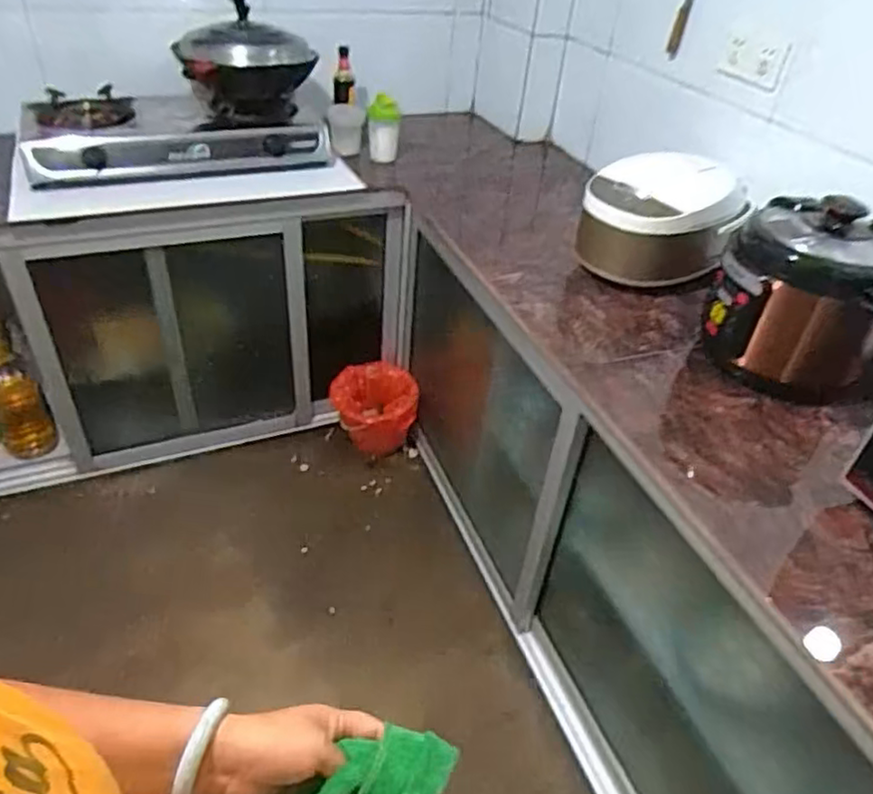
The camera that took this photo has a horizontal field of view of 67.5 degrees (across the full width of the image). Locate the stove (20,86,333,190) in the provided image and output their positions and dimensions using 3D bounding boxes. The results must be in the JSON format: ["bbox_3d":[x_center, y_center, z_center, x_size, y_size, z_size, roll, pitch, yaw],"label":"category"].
[{"bbox_3d":[-0.679,-0.698,1.709,0.731,0.129,0.360,-12,43,-22],"label":"stove"}]

